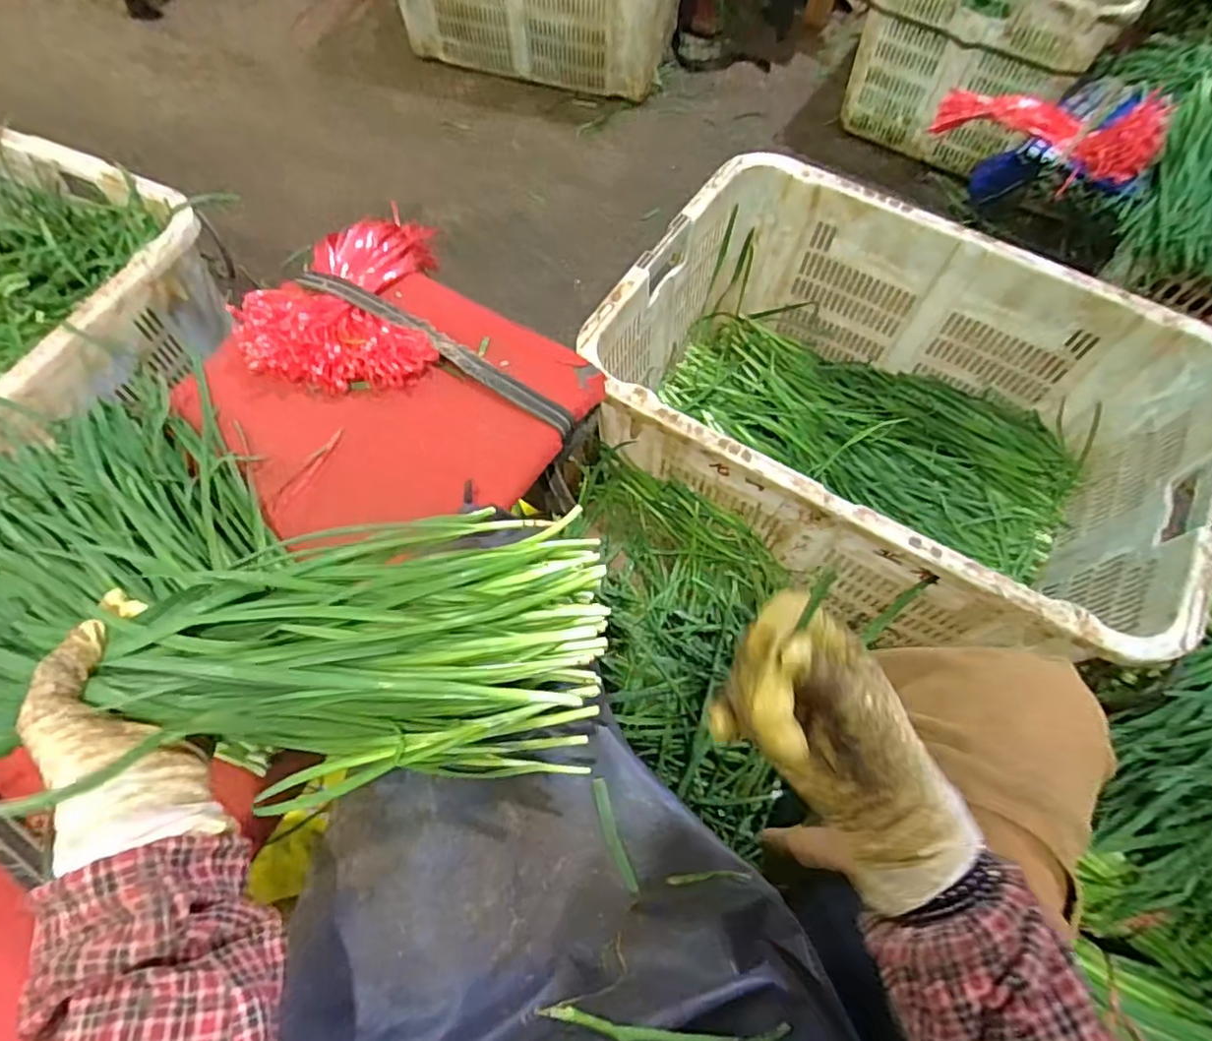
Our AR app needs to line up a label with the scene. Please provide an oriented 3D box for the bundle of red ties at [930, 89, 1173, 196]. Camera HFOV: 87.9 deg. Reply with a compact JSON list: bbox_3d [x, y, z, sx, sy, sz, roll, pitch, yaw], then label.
[{"bbox_3d":[0.737,-0.657,1.058,0.340,0.103,0.162,23,66,8],"label":"bundle of red ties"}]

